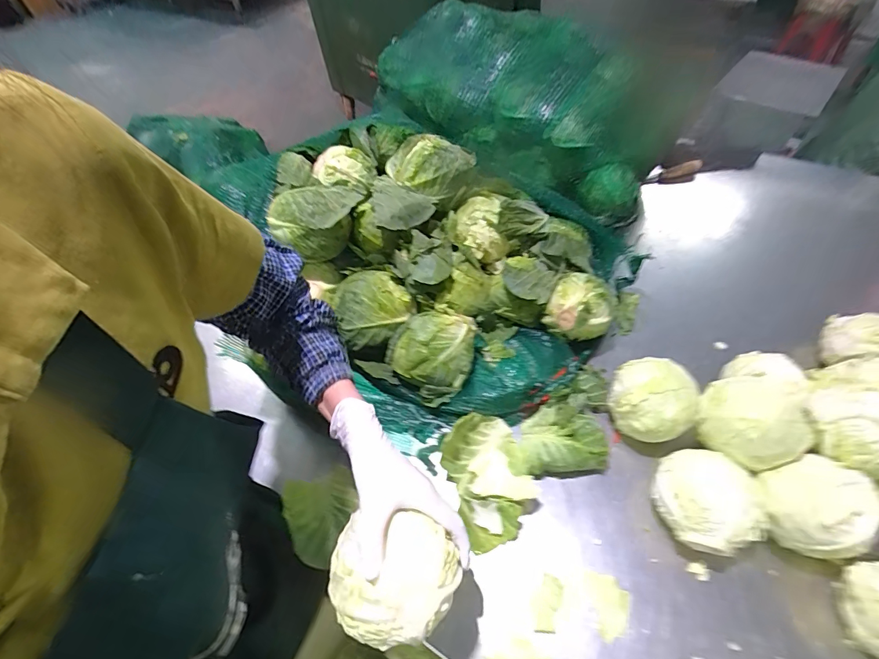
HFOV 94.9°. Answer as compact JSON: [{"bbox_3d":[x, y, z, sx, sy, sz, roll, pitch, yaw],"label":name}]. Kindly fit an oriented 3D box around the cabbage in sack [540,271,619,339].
[{"bbox_3d":[0.232,-0.032,0.665,0.098,0.081,0.087,26,59,21],"label":"cabbage in sack"}]

